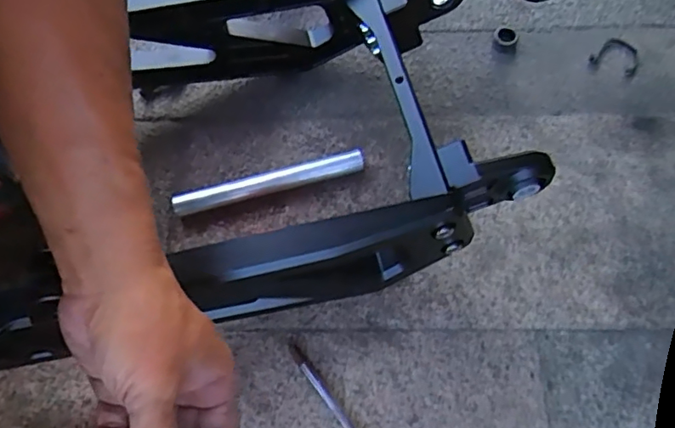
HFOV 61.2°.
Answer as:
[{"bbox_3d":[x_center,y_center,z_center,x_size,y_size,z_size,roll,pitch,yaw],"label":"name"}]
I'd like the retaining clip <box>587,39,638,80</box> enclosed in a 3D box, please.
[{"bbox_3d":[0.269,-0.154,0.551,0.044,0.006,0.043,23,68,12],"label":"retaining clip"}]

